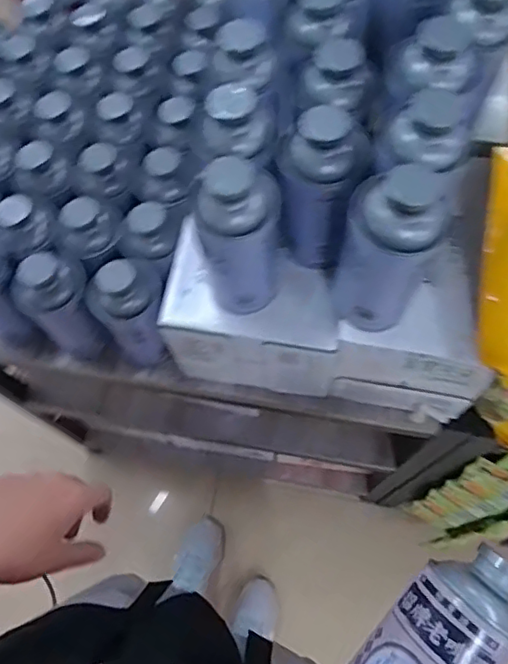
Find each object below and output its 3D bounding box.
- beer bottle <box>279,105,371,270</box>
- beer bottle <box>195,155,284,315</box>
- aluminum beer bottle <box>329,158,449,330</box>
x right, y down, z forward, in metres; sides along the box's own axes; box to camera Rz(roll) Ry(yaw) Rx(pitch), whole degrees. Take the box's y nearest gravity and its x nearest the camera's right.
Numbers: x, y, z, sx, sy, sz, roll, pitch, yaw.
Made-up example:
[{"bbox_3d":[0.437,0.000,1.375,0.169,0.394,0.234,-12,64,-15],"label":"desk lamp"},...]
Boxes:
[{"bbox_3d":[0.065,-0.144,0.591,0.082,0.181,0.080,5,68,5],"label":"beer bottle"},{"bbox_3d":[-0.011,-0.086,0.577,0.071,0.187,0.076,8,69,6],"label":"beer bottle"},{"bbox_3d":[0.116,-0.067,0.532,0.075,0.188,0.076,3,68,4],"label":"aluminum beer bottle"}]

